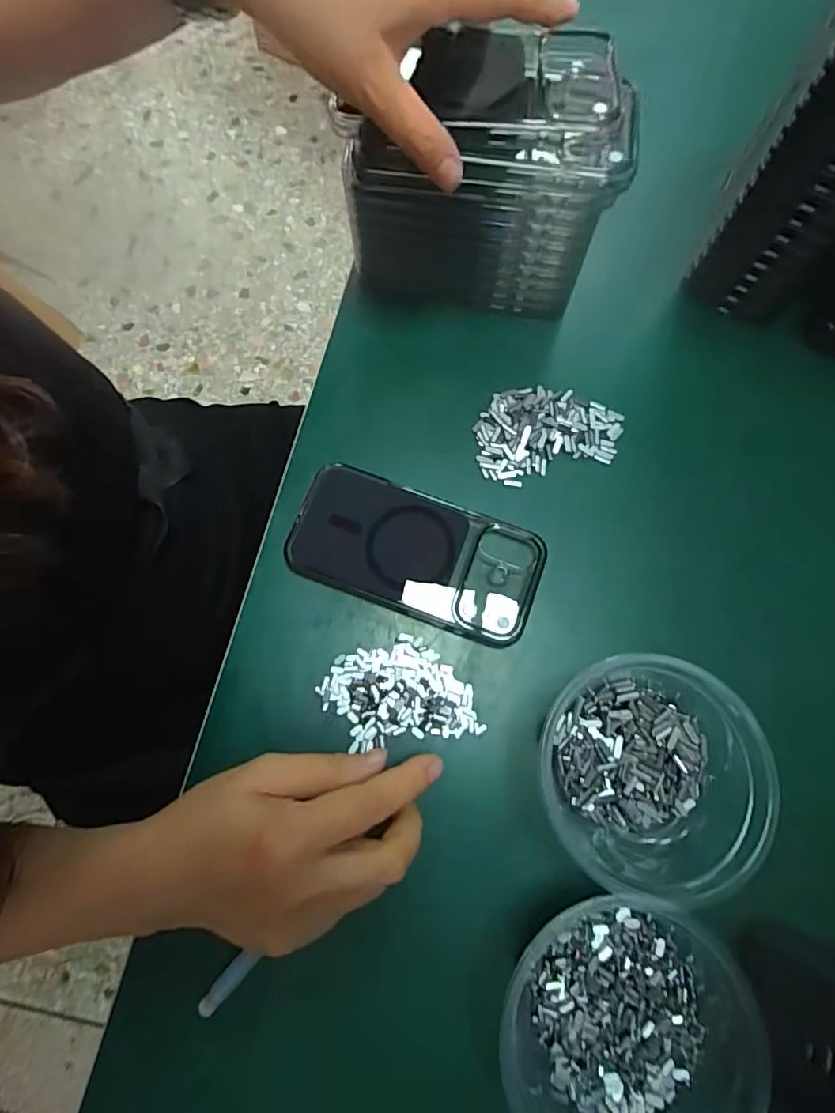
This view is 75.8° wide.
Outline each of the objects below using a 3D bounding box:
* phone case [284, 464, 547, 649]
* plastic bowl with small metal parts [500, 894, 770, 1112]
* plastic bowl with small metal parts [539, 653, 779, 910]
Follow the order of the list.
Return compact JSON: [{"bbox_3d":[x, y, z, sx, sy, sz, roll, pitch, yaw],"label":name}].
[{"bbox_3d":[0.000,-0.002,0.328,0.149,0.012,0.075,19,76,4],"label":"phone case"},{"bbox_3d":[0.095,0.215,0.240,0.107,0.039,0.112,0,76,-1],"label":"plastic bowl with small metal parts"},{"bbox_3d":[0.115,0.110,0.271,0.108,0.043,0.101,-37,79,-10],"label":"plastic bowl with small metal parts"}]

